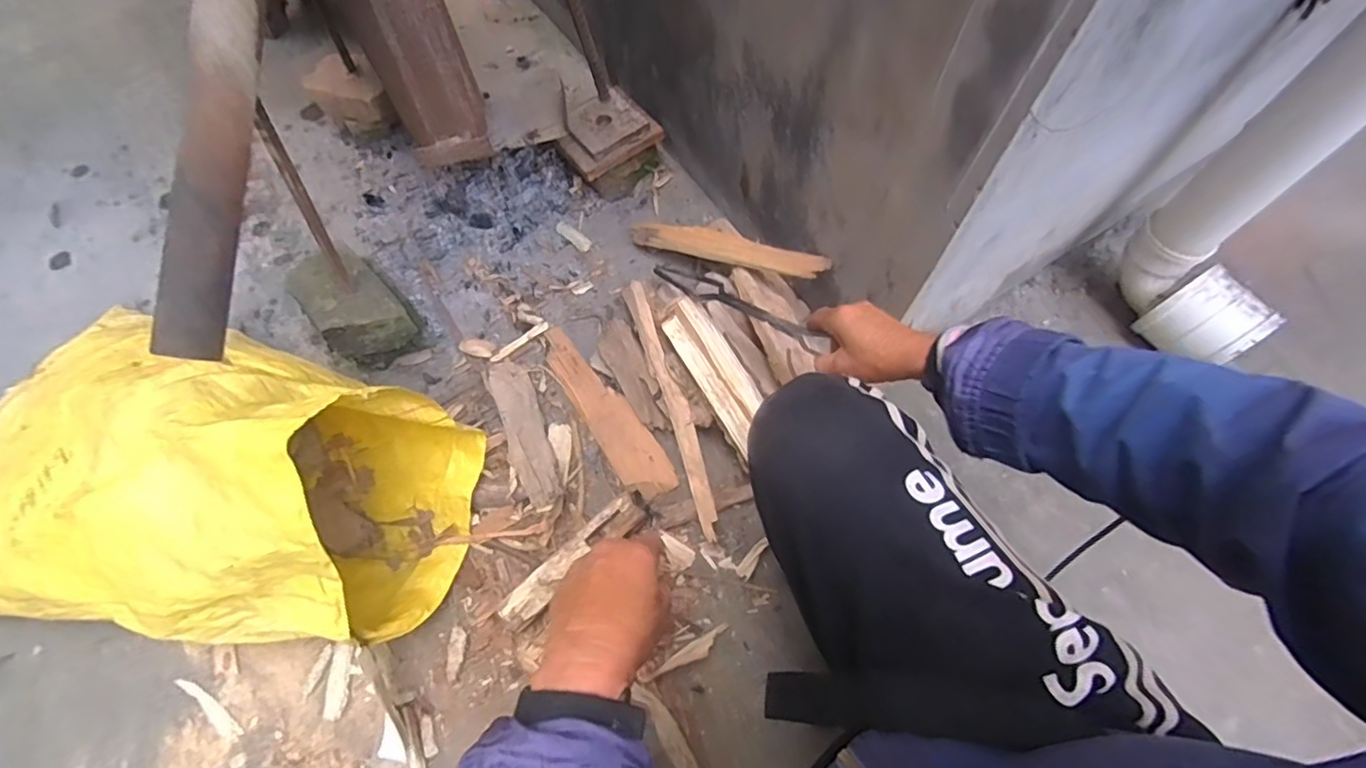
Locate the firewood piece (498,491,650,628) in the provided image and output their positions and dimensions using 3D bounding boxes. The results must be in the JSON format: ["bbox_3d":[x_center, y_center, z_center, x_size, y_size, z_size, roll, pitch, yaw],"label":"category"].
[{"bbox_3d":[-0.127,0.203,0.693,0.191,0.016,0.041,-41,69,-16],"label":"firewood piece"}]

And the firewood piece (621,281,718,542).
[{"bbox_3d":[-0.012,0.025,0.744,0.030,0.019,0.332,-16,75,-13],"label":"firewood piece"}]

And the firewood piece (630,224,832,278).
[{"bbox_3d":[0.056,-0.183,0.809,0.295,0.024,0.040,19,58,30],"label":"firewood piece"}]

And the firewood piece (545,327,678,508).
[{"bbox_3d":[-0.106,0.029,0.793,0.063,0.017,0.282,-31,67,-14],"label":"firewood piece"}]

